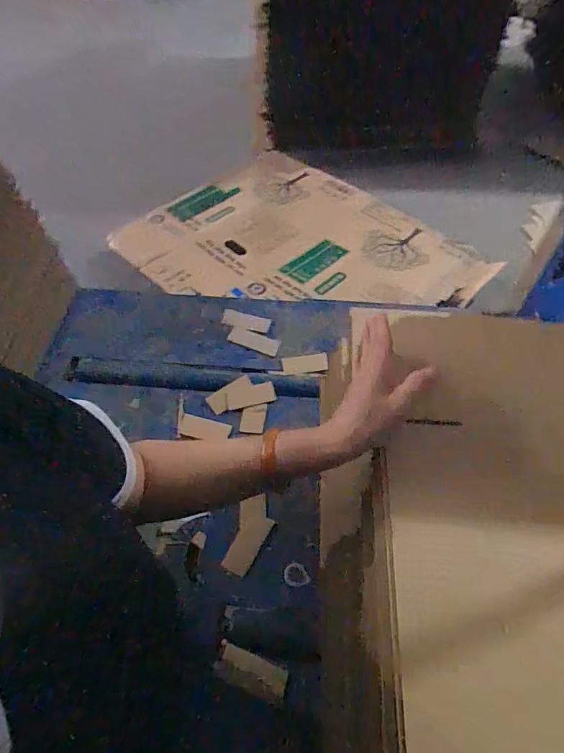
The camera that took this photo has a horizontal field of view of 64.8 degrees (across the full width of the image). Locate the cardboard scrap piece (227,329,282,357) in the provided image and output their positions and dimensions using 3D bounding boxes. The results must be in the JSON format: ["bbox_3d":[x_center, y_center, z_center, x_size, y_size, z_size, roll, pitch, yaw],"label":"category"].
[{"bbox_3d":[-0.050,-0.061,0.783,0.091,0.004,0.031,16,67,5],"label":"cardboard scrap piece"}]

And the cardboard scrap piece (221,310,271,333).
[{"bbox_3d":[-0.065,-0.100,0.805,0.086,0.005,0.039,11,55,6],"label":"cardboard scrap piece"}]

